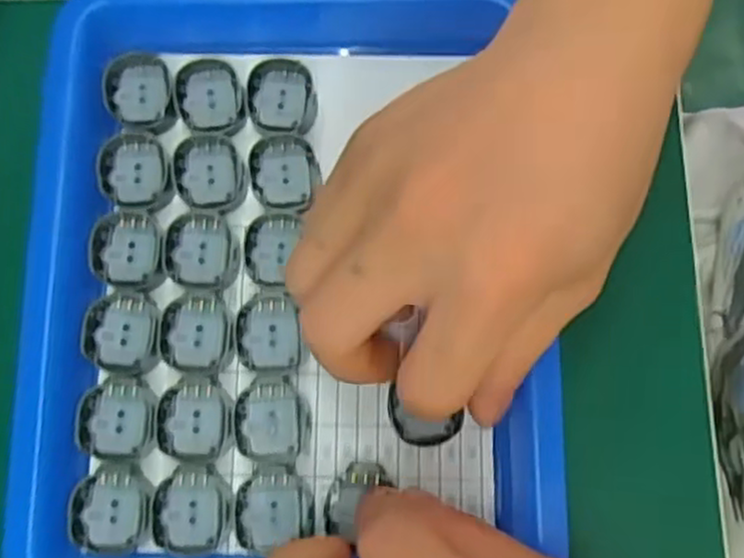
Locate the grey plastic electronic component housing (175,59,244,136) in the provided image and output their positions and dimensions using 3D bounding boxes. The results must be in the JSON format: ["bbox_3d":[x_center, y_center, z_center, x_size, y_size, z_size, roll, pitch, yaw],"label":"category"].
[{"bbox_3d":[-0.060,-0.067,0.274,0.024,0.006,0.028,-9,77,-2],"label":"grey plastic electronic component housing"}]

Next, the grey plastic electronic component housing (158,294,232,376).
[{"bbox_3d":[-0.061,0.019,0.256,0.025,0.004,0.027,2,77,1],"label":"grey plastic electronic component housing"}]

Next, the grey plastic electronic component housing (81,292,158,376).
[{"bbox_3d":[-0.087,0.019,0.254,0.025,0.004,0.028,2,77,1],"label":"grey plastic electronic component housing"}]

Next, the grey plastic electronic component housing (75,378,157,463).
[{"bbox_3d":[-0.087,0.047,0.249,0.025,0.004,0.026,1,77,1],"label":"grey plastic electronic component housing"}]

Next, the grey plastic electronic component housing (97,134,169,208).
[{"bbox_3d":[-0.087,-0.039,0.268,0.025,0.004,0.026,8,77,2],"label":"grey plastic electronic component housing"}]

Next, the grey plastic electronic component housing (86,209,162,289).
[{"bbox_3d":[-0.088,-0.011,0.261,0.025,0.004,0.026,-1,77,0],"label":"grey plastic electronic component housing"}]

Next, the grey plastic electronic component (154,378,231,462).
[{"bbox_3d":[-0.061,0.048,0.250,0.024,0.006,0.026,5,77,2],"label":"grey plastic electronic component"}]

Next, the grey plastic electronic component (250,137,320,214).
[{"bbox_3d":[-0.032,-0.039,0.266,0.024,0.004,0.028,-12,77,-2],"label":"grey plastic electronic component"}]

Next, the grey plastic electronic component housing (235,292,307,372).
[{"bbox_3d":[-0.036,0.018,0.254,0.022,0.004,0.027,-4,77,0],"label":"grey plastic electronic component housing"}]

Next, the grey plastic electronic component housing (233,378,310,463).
[{"bbox_3d":[-0.034,0.048,0.248,0.024,0.004,0.026,6,77,2],"label":"grey plastic electronic component housing"}]

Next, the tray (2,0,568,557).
[{"bbox_3d":[-0.032,0.000,0.254,0.182,0.028,0.211,-1,77,0],"label":"tray"}]

